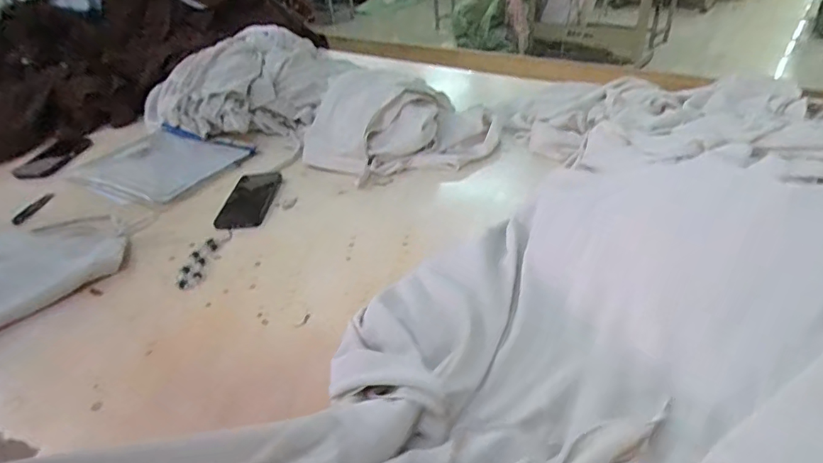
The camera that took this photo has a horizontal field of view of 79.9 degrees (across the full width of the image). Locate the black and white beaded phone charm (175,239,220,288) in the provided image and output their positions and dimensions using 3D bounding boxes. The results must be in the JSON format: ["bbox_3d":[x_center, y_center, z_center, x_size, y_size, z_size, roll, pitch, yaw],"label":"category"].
[{"bbox_3d":[-0.311,0.047,0.712,0.033,0.014,0.099,-3,36,6],"label":"black and white beaded phone charm"}]

